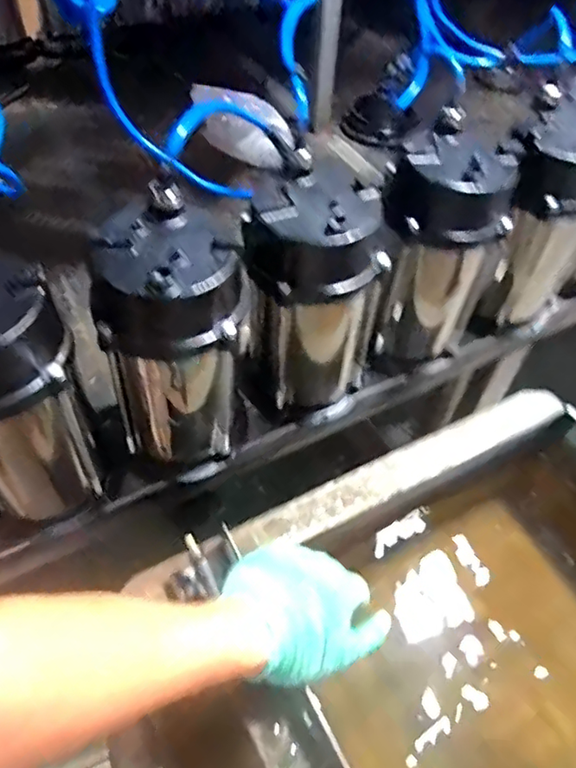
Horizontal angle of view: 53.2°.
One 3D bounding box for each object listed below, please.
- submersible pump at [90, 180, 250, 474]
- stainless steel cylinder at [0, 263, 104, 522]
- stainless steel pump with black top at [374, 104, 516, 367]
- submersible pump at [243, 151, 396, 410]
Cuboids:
[{"bbox_3d":[-0.100,-0.024,0.527,0.115,0.261,0.109,6,52,2],"label":"submersible pump"},{"bbox_3d":[-0.231,0.019,0.480,0.120,0.248,0.111,-33,60,-25],"label":"stainless steel cylinder"},{"bbox_3d":[0.156,-0.137,0.627,0.118,0.246,0.109,9,52,4],"label":"stainless steel pump with black top"},{"bbox_3d":[0.025,-0.078,0.571,0.115,0.251,0.102,-1,52,-3],"label":"submersible pump"}]

